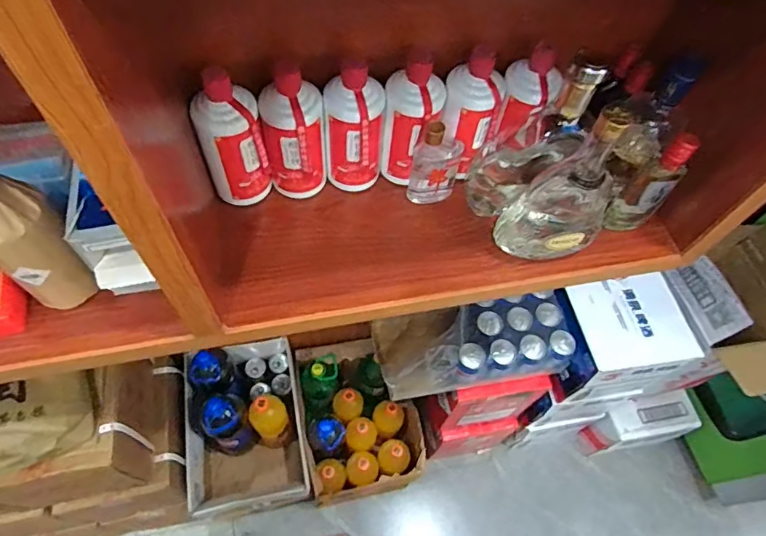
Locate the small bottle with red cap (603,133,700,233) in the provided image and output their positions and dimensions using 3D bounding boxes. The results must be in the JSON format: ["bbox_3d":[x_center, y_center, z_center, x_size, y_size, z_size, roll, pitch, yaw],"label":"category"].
[{"bbox_3d":[0.344,-0.104,0.628,0.055,0.157,0.047,-39,69,-23],"label":"small bottle with red cap"}]

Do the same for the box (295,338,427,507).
[{"bbox_3d":[-0.062,0.411,1.326,0.291,0.224,0.362,-9,61,-10],"label":"box"}]

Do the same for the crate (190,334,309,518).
[{"bbox_3d":[-0.330,0.376,1.193,0.250,0.297,0.361,-8,61,-9],"label":"crate"}]

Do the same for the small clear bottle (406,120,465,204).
[{"bbox_3d":[0.072,-0.140,0.649,0.063,0.131,0.040,9,59,1],"label":"small clear bottle"}]

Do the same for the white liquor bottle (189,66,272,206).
[{"bbox_3d":[-0.186,-0.155,0.607,0.071,0.162,0.059,-18,63,-15],"label":"white liquor bottle"}]

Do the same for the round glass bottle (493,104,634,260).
[{"bbox_3d":[0.212,-0.089,0.565,0.109,0.206,0.065,-15,62,-13],"label":"round glass bottle"}]

